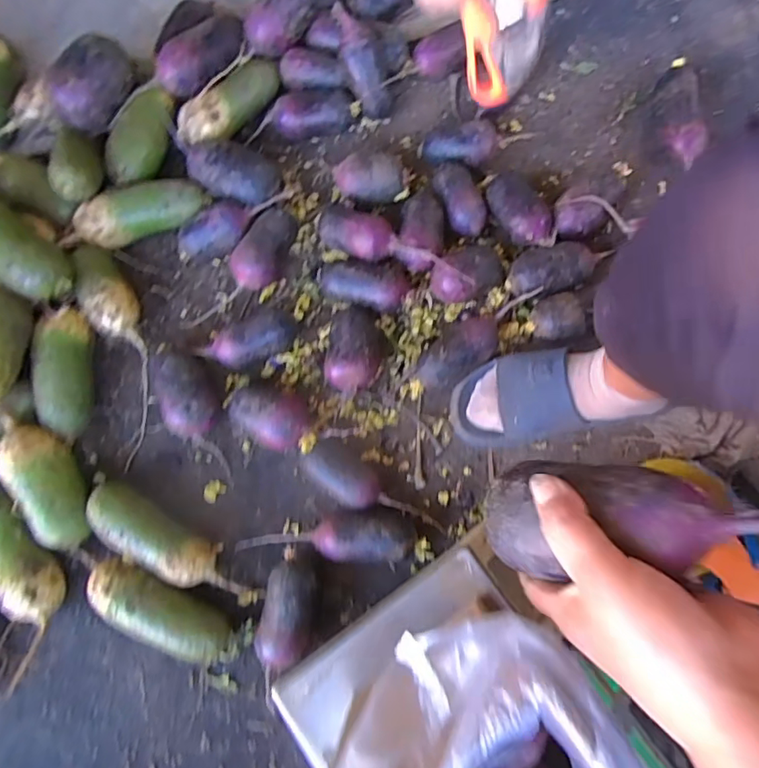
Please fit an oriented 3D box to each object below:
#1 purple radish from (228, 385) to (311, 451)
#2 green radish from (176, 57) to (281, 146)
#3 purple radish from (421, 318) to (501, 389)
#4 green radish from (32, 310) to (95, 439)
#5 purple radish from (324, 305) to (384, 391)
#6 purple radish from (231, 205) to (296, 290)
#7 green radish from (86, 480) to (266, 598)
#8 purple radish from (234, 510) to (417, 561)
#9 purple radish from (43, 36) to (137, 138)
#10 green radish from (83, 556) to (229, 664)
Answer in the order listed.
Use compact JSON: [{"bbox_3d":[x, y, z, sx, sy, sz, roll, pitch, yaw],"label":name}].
[{"bbox_3d":[-0.136,0.039,0.642,0.104,0.054,0.075,19,78,8],"label":"purple radish"},{"bbox_3d":[-0.212,-0.403,0.732,0.054,0.052,0.172,41,82,12],"label":"green radish"},{"bbox_3d":[0.100,-0.039,0.648,0.118,0.050,0.060,-42,77,-7],"label":"purple radish"},{"bbox_3d":[-0.404,-0.018,0.655,0.058,0.054,0.162,-2,76,3],"label":"green radish"},{"bbox_3d":[-0.031,-0.046,0.655,0.069,0.058,0.110,7,77,5],"label":"purple radish"},{"bbox_3d":[-0.150,-0.183,0.681,0.056,0.055,0.120,27,79,9],"label":"purple radish"},{"bbox_3d":[-0.249,0.196,0.613,0.227,0.056,0.064,31,80,10],"label":"green radish"},{"bbox_3d":[-0.063,0.178,0.609,0.208,0.053,0.059,-2,76,3],"label":"purple radish"},{"bbox_3d":[-0.384,-0.405,0.693,0.067,0.073,0.124,31,80,11],"label":"purple radish"},{"bbox_3d":[-0.254,0.264,0.599,0.176,0.056,0.068,29,80,9],"label":"green radish"}]

